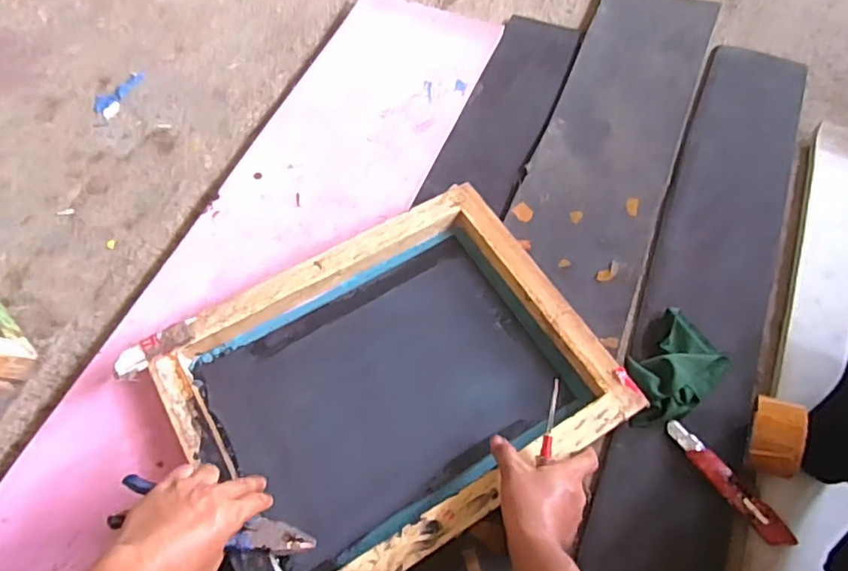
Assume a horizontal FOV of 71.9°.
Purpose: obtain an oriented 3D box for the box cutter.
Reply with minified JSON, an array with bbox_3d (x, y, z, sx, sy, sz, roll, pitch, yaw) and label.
[{"bbox_3d":[0.349,0.226,0.672,0.029,0.019,0.166,-31,63,-18],"label":"box cutter"}]

